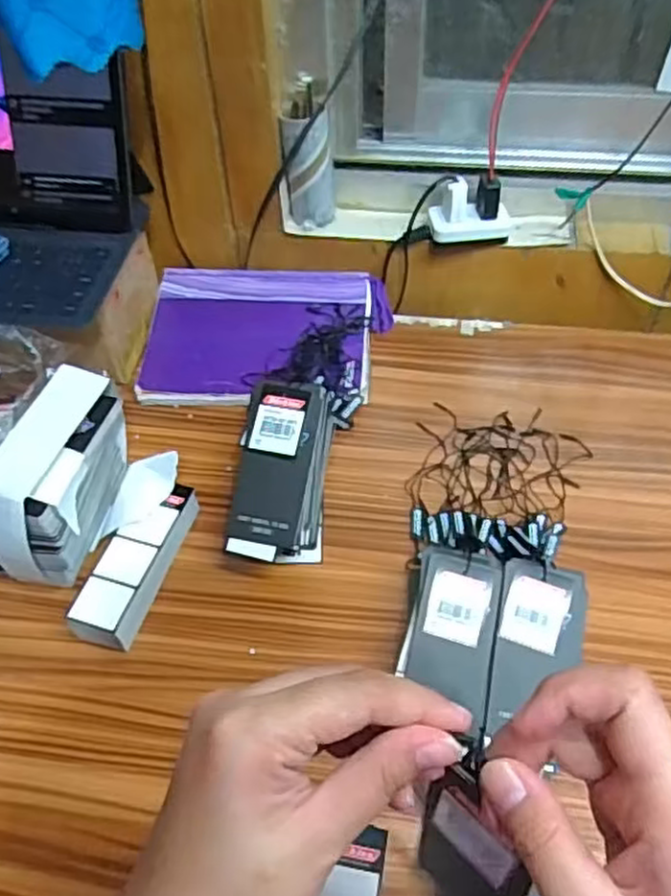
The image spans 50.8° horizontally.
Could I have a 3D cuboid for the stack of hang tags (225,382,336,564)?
[{"bbox_3d":[-0.038,0.019,0.521,0.063,0.088,0.130,7,51,9],"label":"stack of hang tags"}]

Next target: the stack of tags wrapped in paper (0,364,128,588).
[{"bbox_3d":[-0.197,0.023,0.510,0.052,0.105,0.138,8,52,9],"label":"stack of tags wrapped in paper"}]

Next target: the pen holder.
[{"bbox_3d":[-0.023,-0.253,0.640,0.042,0.096,0.039,0,50,1],"label":"pen holder"}]

